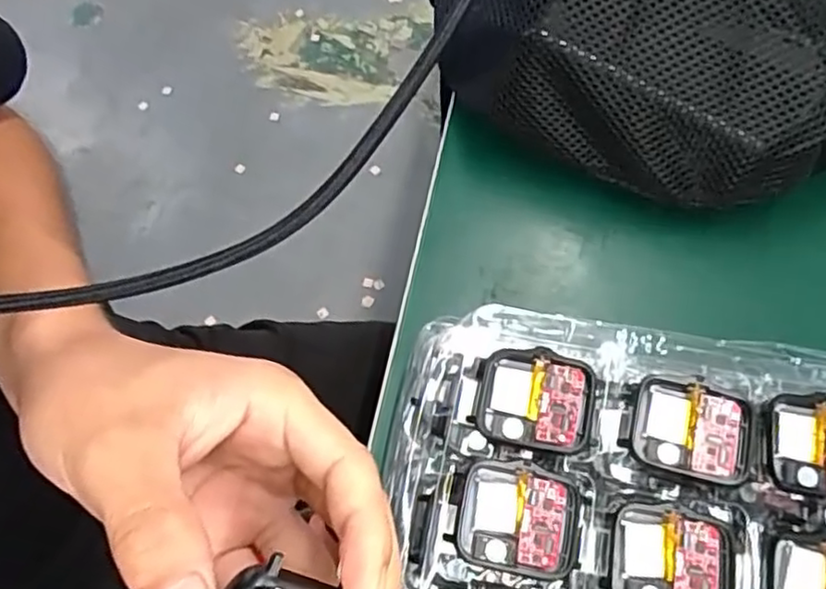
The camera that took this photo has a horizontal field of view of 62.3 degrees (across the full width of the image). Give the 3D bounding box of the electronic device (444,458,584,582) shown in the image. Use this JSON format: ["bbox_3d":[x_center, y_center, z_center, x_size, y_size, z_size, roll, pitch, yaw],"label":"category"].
[{"bbox_3d":[0.038,0.081,0.248,0.044,0.006,0.037,14,69,6],"label":"electronic device"}]

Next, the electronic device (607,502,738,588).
[{"bbox_3d":[0.094,0.096,0.245,0.043,0.005,0.037,11,69,4],"label":"electronic device"}]

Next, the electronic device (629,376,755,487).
[{"bbox_3d":[0.106,0.052,0.259,0.041,0.009,0.035,14,69,6],"label":"electronic device"}]

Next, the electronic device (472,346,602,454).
[{"bbox_3d":[0.047,0.041,0.266,0.044,0.012,0.037,12,69,5],"label":"electronic device"}]

